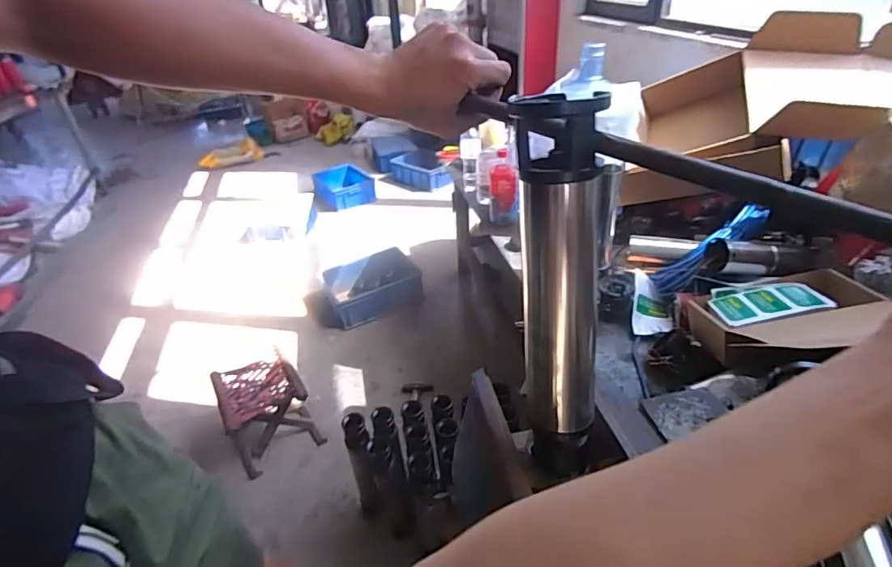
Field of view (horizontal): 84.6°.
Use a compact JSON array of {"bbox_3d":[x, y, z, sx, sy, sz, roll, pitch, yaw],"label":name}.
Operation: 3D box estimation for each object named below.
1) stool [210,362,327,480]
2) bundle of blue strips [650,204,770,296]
[{"bbox_3d":[-0.578,0.415,1.586,0.246,0.256,0.264,-24,37,-25],"label":"stool"},{"bbox_3d":[0.587,-0.085,1.077,0.322,0.053,0.092,-34,38,-7],"label":"bundle of blue strips"}]

